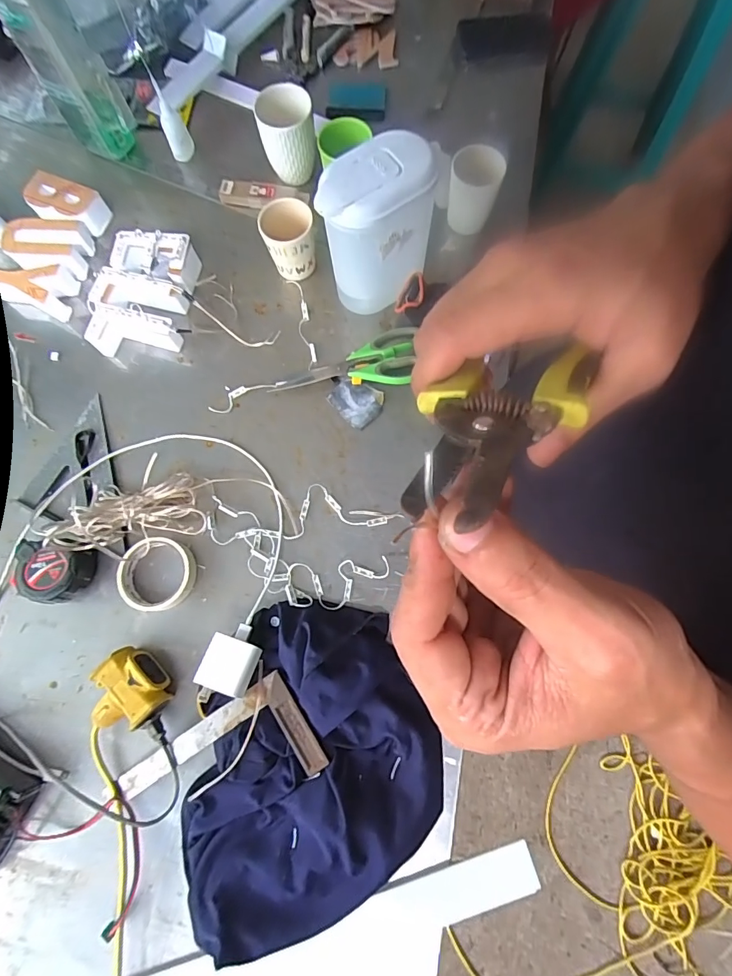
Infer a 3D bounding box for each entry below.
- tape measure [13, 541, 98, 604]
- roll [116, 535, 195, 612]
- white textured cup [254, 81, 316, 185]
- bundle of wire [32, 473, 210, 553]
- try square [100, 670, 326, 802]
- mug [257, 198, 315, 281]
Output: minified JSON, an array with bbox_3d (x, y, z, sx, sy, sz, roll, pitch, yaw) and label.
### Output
[{"bbox_3d":[-0.386,0.106,0.556,0.081,0.032,0.068,9,77,3],"label":"tape measure"},{"bbox_3d":[-0.259,0.107,0.561,0.094,0.025,0.088,0,77,0],"label":"roll"},{"bbox_3d":[-0.118,-0.528,0.685,0.080,0.117,0.081,-7,77,-1],"label":"white textured cup"},{"bbox_3d":[-0.298,0.031,0.570,0.184,0.047,0.084,-8,77,-1],"label":"bundle of wire"},{"bbox_3d":[-0.168,0.313,0.497,0.234,0.009,0.109,-33,77,4],"label":"try square"},{"bbox_3d":[-0.110,-0.354,0.648,0.073,0.089,0.068,-16,77,-3],"label":"mug"}]

